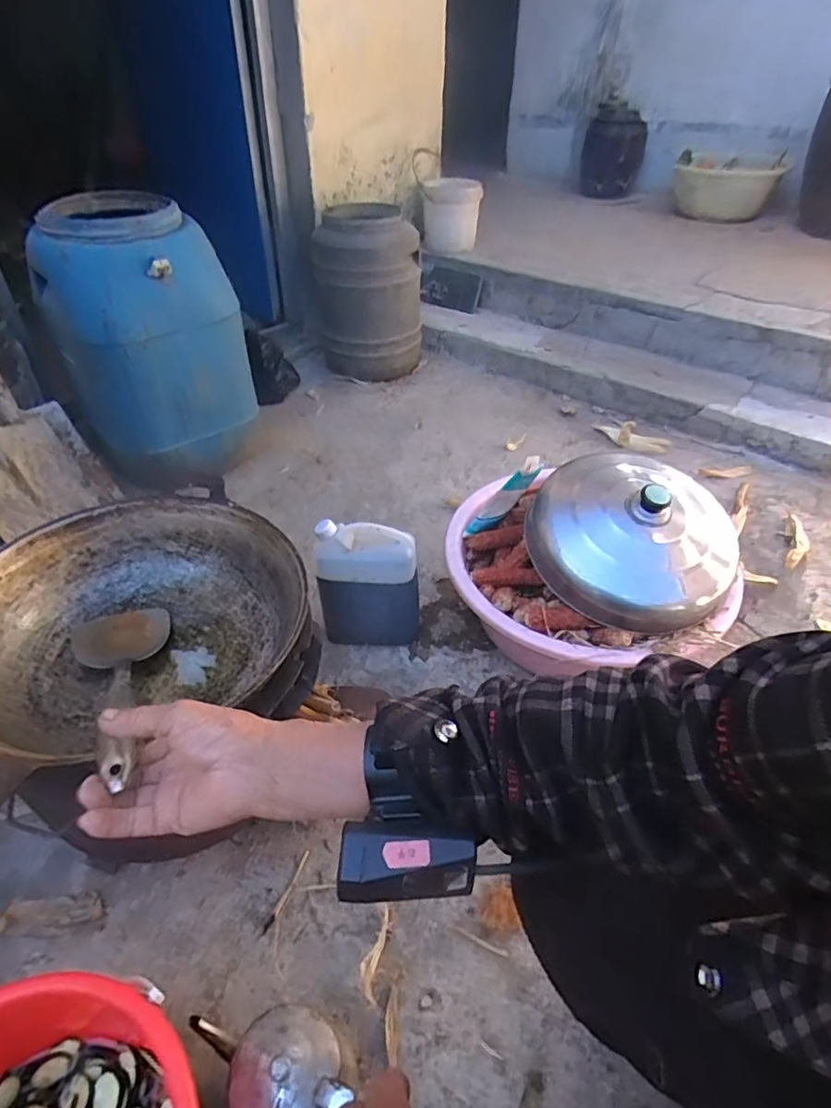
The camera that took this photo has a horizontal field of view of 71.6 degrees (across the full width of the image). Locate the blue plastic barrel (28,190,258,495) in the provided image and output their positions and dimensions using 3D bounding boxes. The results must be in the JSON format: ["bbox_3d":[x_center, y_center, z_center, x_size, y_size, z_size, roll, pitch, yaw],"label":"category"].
[{"bbox_3d":[-0.578,-0.422,1.188,0.321,0.494,0.325,25,46,26],"label":"blue plastic barrel"}]

